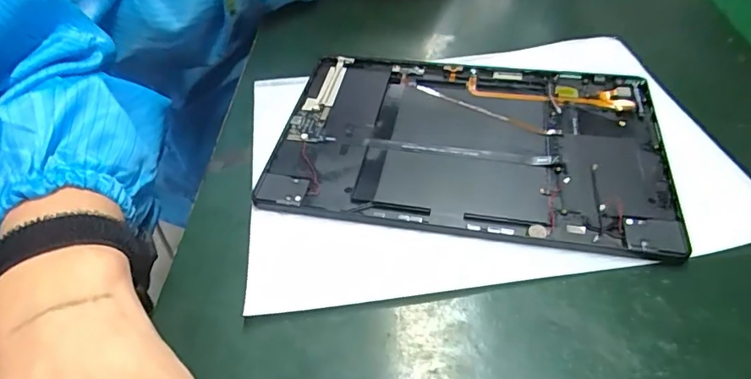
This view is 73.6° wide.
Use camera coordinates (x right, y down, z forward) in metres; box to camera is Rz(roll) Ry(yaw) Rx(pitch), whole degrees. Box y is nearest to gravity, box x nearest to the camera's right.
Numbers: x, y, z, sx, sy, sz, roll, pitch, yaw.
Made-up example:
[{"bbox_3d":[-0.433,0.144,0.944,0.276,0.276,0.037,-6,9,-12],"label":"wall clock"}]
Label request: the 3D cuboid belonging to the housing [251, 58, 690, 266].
[{"bbox_3d":[0.060,-0.032,0.325,0.234,0.007,0.155,7,48,9],"label":"housing"}]

